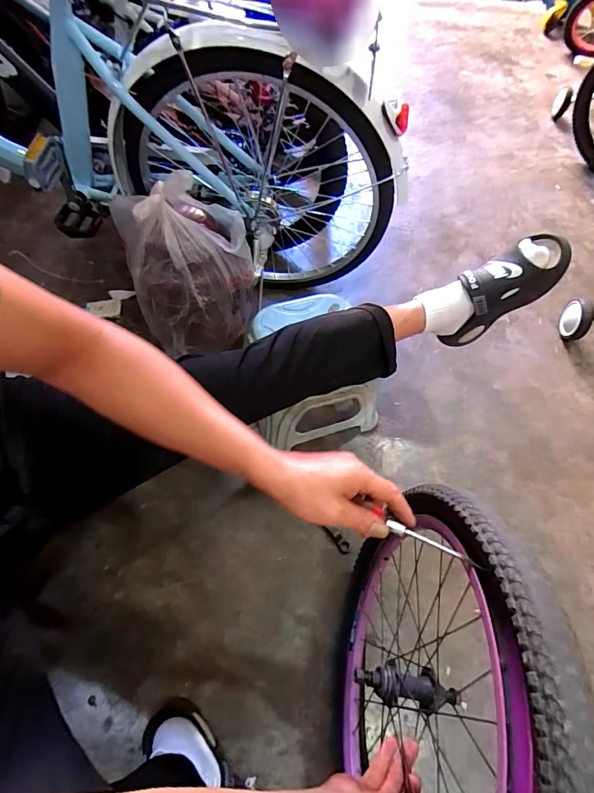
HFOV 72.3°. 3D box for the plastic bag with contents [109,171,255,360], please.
[{"bbox_3d":[-0.219,-0.255,0.848,0.253,0.322,0.192,-9,63,-5],"label":"plastic bag with contents"}]

